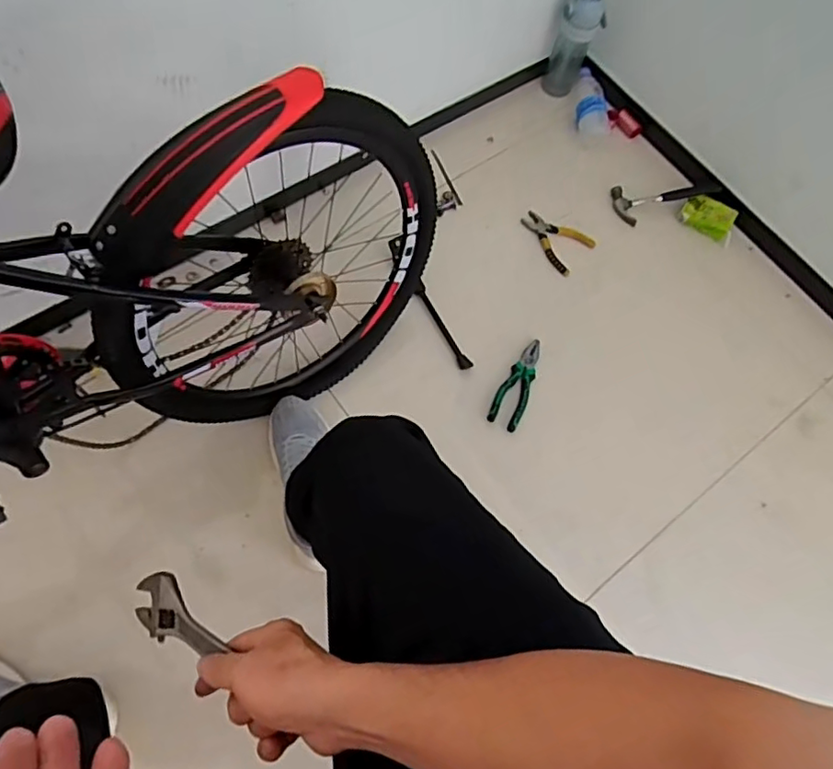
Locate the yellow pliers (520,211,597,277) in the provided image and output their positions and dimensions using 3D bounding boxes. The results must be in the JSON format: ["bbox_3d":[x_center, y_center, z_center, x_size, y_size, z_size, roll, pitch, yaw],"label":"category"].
[{"bbox_3d":[0.276,-0.295,1.208,0.146,0.015,0.100,40,70,9],"label":"yellow pliers"}]

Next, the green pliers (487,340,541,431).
[{"bbox_3d":[0.189,-0.003,1.091,0.060,0.015,0.176,25,69,4],"label":"green pliers"}]

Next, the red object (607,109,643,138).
[{"bbox_3d":[0.460,-0.582,1.312,0.040,0.033,0.083,-39,78,-18],"label":"red object"}]

